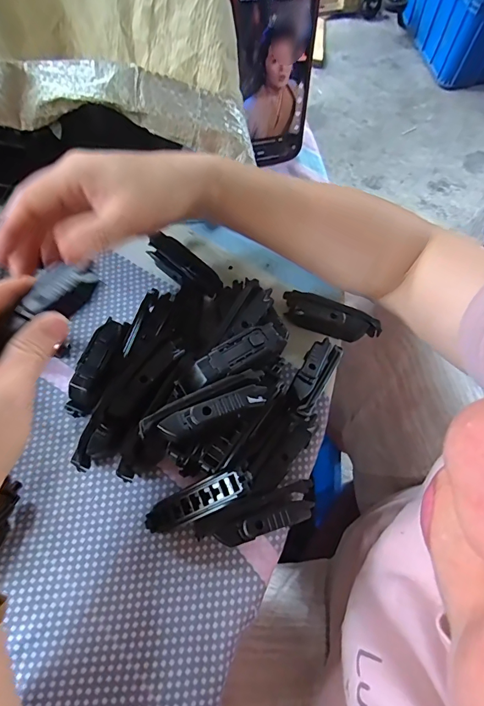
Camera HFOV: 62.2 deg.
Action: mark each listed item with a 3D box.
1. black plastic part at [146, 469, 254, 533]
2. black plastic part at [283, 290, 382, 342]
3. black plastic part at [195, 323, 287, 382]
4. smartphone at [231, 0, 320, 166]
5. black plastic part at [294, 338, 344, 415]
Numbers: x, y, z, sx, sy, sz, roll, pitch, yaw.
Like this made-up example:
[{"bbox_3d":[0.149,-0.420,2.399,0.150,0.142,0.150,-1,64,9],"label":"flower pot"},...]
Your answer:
[{"bbox_3d":[-0.028,0.092,0.253,0.077,0.007,0.020,-30,69,16],"label":"black plastic part"},{"bbox_3d":[0.072,-0.028,0.327,0.078,0.020,0.022,21,69,7],"label":"black plastic part"},{"bbox_3d":[0.000,0.001,0.255,0.057,0.008,0.023,-28,71,-12],"label":"black plastic part"},{"bbox_3d":[0.025,-0.245,0.346,0.075,0.159,0.010,-18,52,-16],"label":"smartphone"},{"bbox_3d":[0.054,0.014,0.290,0.023,0.013,0.076,27,43,10],"label":"black plastic part"}]

